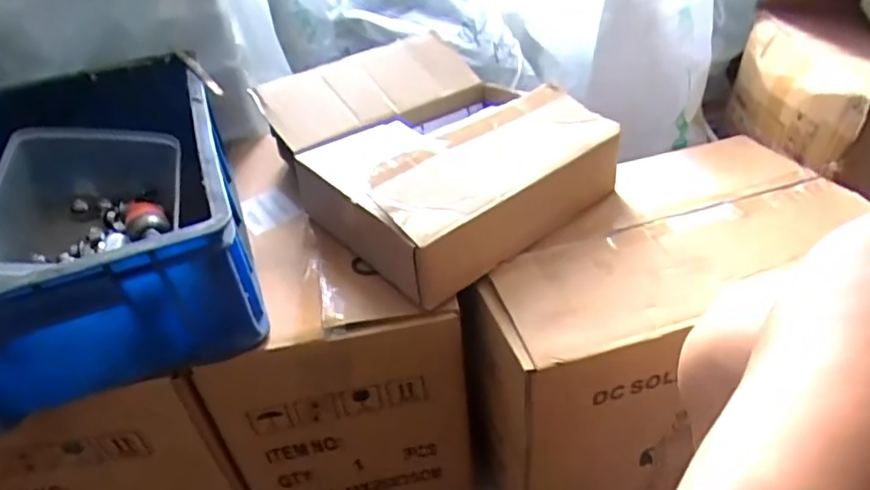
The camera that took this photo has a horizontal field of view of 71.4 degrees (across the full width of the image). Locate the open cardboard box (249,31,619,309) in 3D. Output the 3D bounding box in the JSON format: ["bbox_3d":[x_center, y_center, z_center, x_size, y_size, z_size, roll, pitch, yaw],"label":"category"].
[{"bbox_3d":[0.001,-0.118,0.738,0.310,0.144,0.338,-29,44,-26],"label":"open cardboard box"}]

